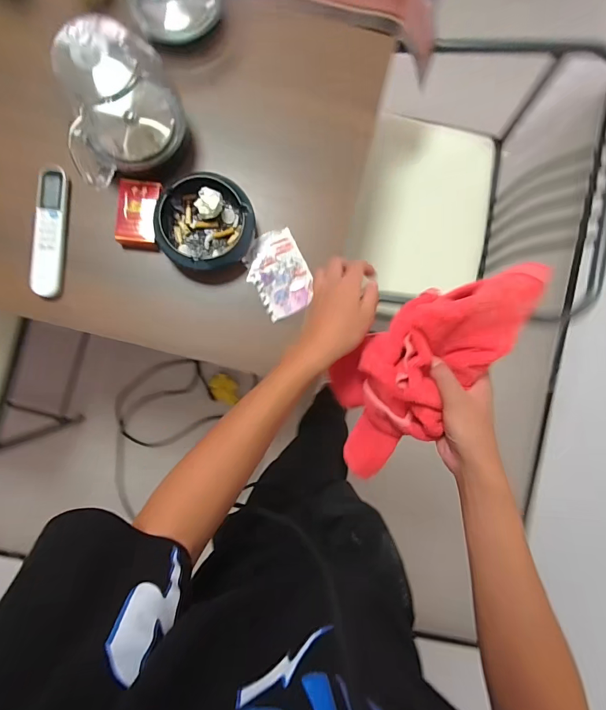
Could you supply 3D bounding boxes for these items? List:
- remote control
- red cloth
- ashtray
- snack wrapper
[{"bbox_3d":[-0.358,-0.174,0.546,0.037,0.023,0.183,3,87,-4],"label":"remote control"},{"bbox_3d":[0.119,0.016,0.419,0.118,0.050,0.296,38,113,-1],"label":"red cloth"},{"bbox_3d":[-0.137,-0.184,0.550,0.131,0.050,0.126,0,88,-4],"label":"ashtray"},{"bbox_3d":[-0.035,-0.122,0.582,0.085,0.013,0.121,-28,90,-4],"label":"snack wrapper"}]

